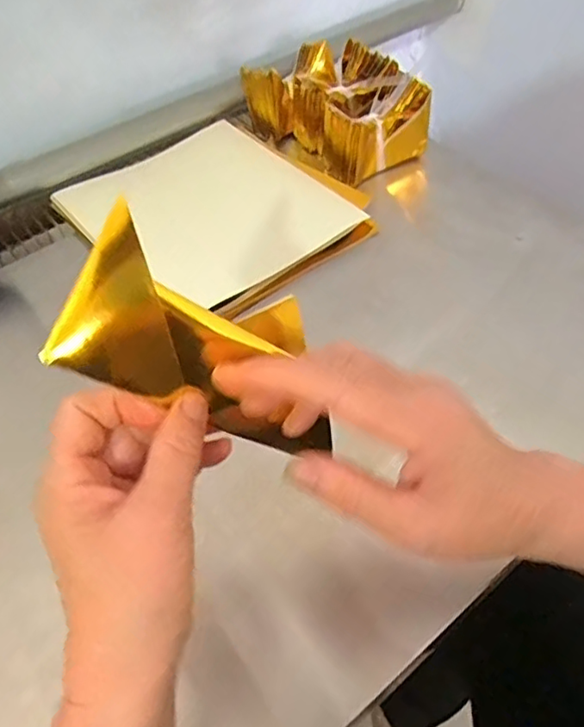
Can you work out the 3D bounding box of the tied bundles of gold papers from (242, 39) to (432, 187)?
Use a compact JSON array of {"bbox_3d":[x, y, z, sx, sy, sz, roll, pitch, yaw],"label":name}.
[{"bbox_3d":[0.048,-0.283,0.654,0.109,0.082,0.196,-33,56,-21],"label":"tied bundles of gold papers"}]

